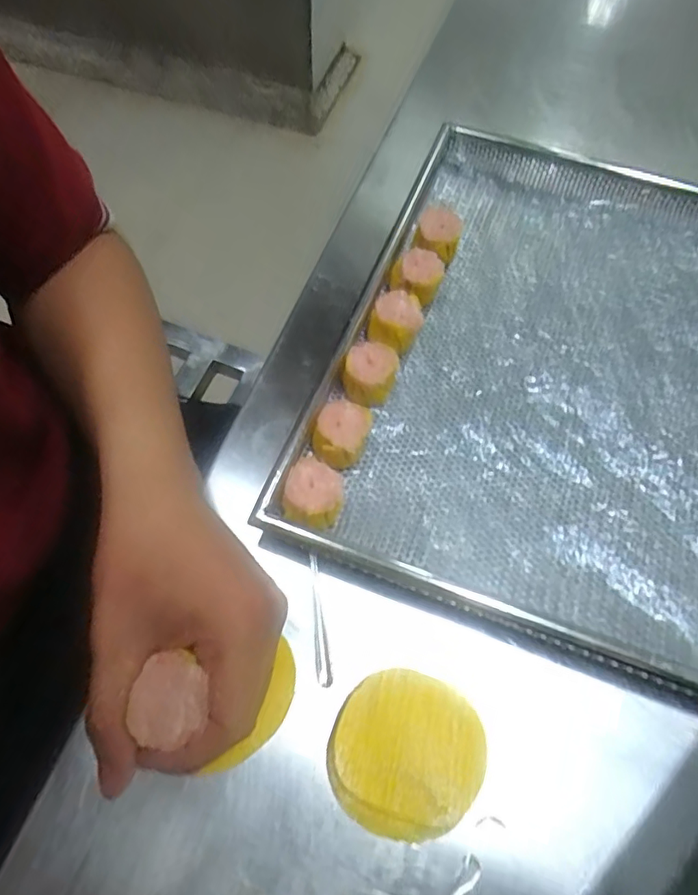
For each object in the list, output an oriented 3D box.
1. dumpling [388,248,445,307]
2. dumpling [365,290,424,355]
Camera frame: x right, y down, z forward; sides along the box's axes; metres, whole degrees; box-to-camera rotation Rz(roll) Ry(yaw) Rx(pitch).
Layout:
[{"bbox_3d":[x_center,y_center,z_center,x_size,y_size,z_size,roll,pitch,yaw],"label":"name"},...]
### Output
[{"bbox_3d":[0.051,-0.128,0.426,0.040,0.037,0.046,17,65,8],"label":"dumpling"},{"bbox_3d":[0.035,-0.088,0.406,0.035,0.034,0.047,19,65,9],"label":"dumpling"}]

